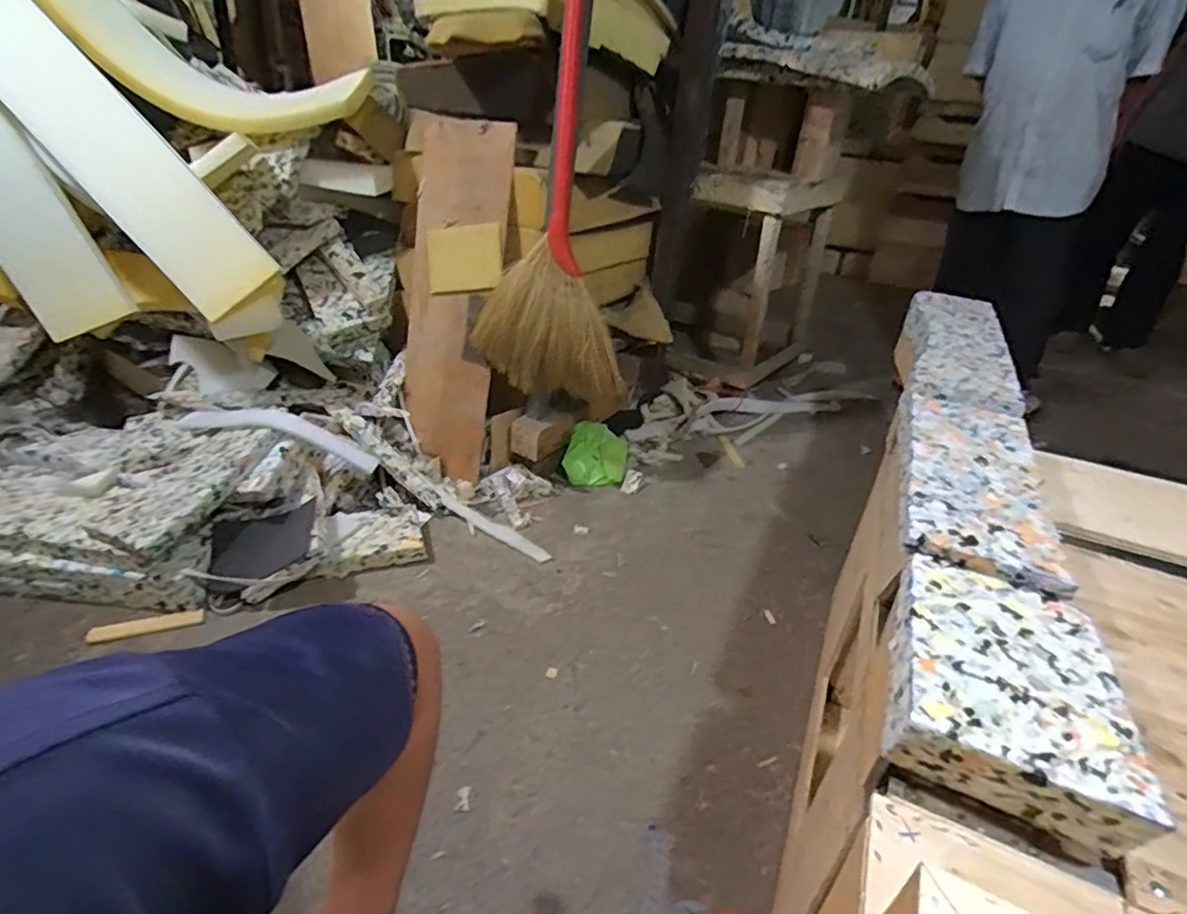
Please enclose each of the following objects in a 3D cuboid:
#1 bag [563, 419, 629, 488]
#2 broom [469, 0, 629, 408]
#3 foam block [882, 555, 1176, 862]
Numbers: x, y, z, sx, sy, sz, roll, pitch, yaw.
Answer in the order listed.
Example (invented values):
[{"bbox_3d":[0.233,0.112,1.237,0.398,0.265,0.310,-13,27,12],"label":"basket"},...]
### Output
[{"bbox_3d":[0.010,-0.017,1.628,0.160,0.128,0.158,6,31,3],"label":"bag"},{"bbox_3d":[-0.074,-0.580,1.238,0.347,0.992,0.100,3,31,-2],"label":"broom"},{"bbox_3d":[0.356,0.196,0.537,0.166,0.059,0.225,17,34,20],"label":"foam block"}]

